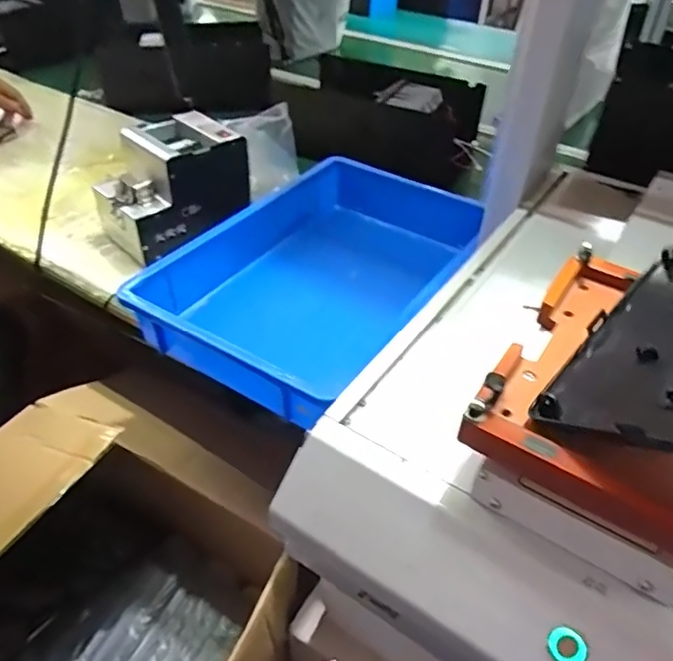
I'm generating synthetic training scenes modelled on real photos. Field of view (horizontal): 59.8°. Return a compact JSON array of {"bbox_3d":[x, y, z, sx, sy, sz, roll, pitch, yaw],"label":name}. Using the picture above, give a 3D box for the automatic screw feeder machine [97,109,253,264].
[{"bbox_3d":[-0.238,-0.211,0.844,0.181,0.143,0.144,-26,49,-29],"label":"automatic screw feeder machine"}]

